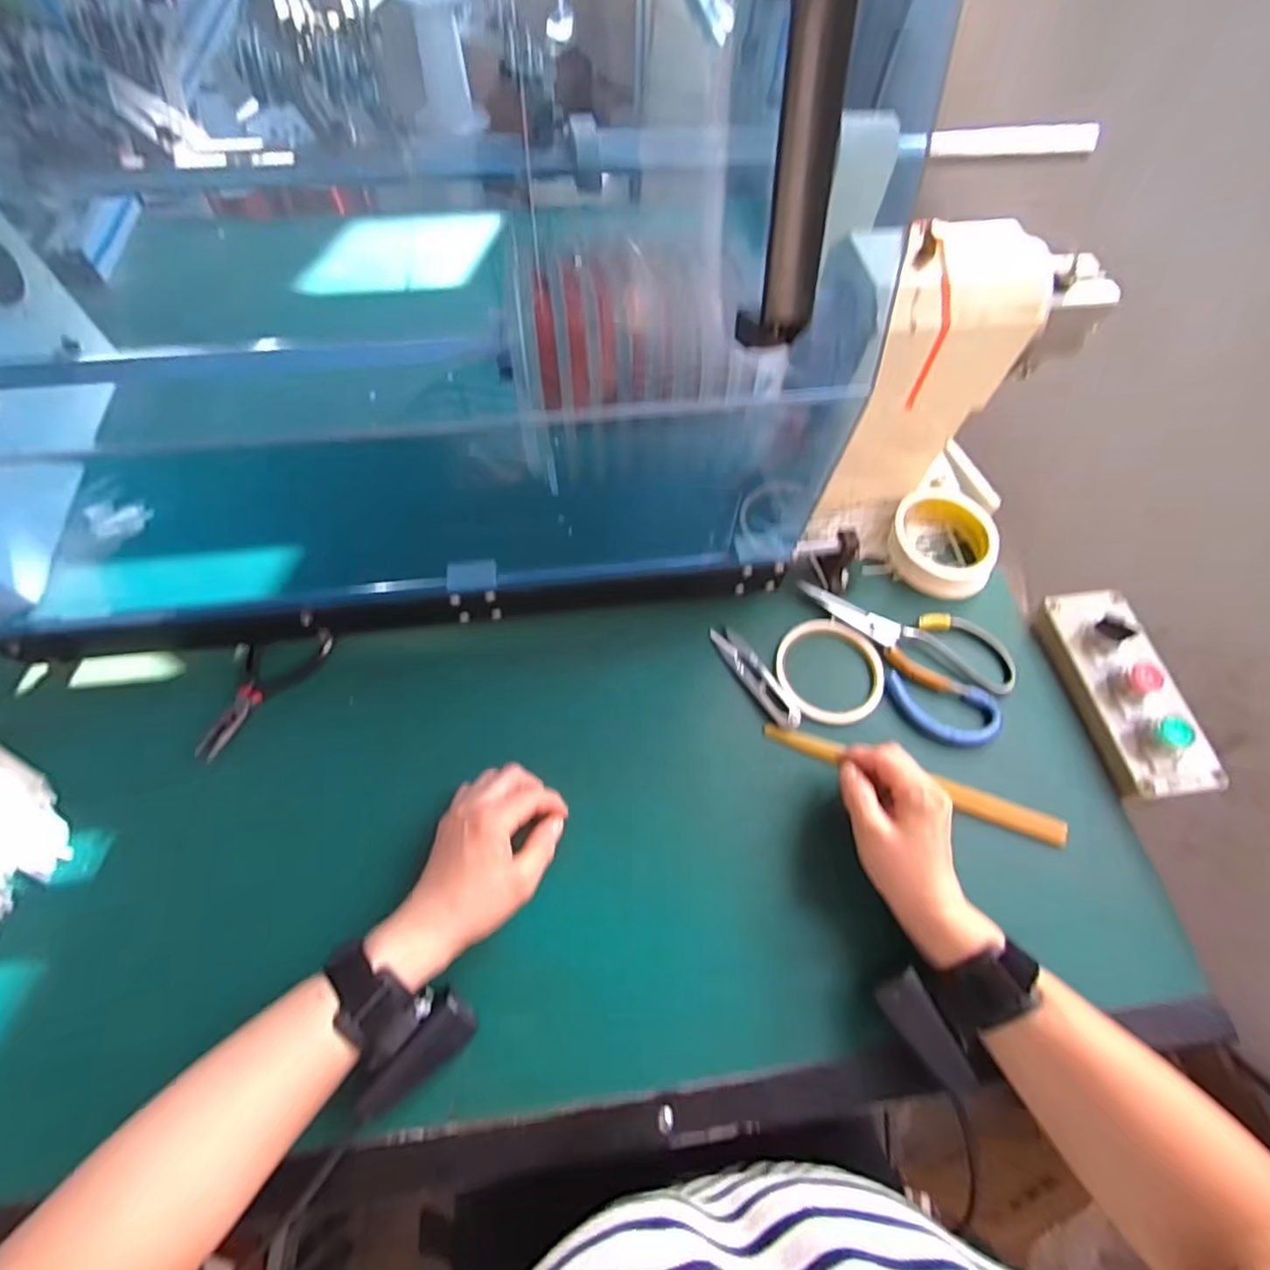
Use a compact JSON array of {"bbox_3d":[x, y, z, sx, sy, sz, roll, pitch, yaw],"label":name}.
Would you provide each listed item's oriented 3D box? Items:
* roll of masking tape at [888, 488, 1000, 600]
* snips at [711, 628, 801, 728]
[{"bbox_3d":[0.288,-0.088,0.559,0.098,0.028,0.104,1,62,-2],"label":"roll of masking tape"},{"bbox_3d":[0.099,0.033,0.495,0.024,0.005,0.102,-29,67,-17],"label":"snips"}]

